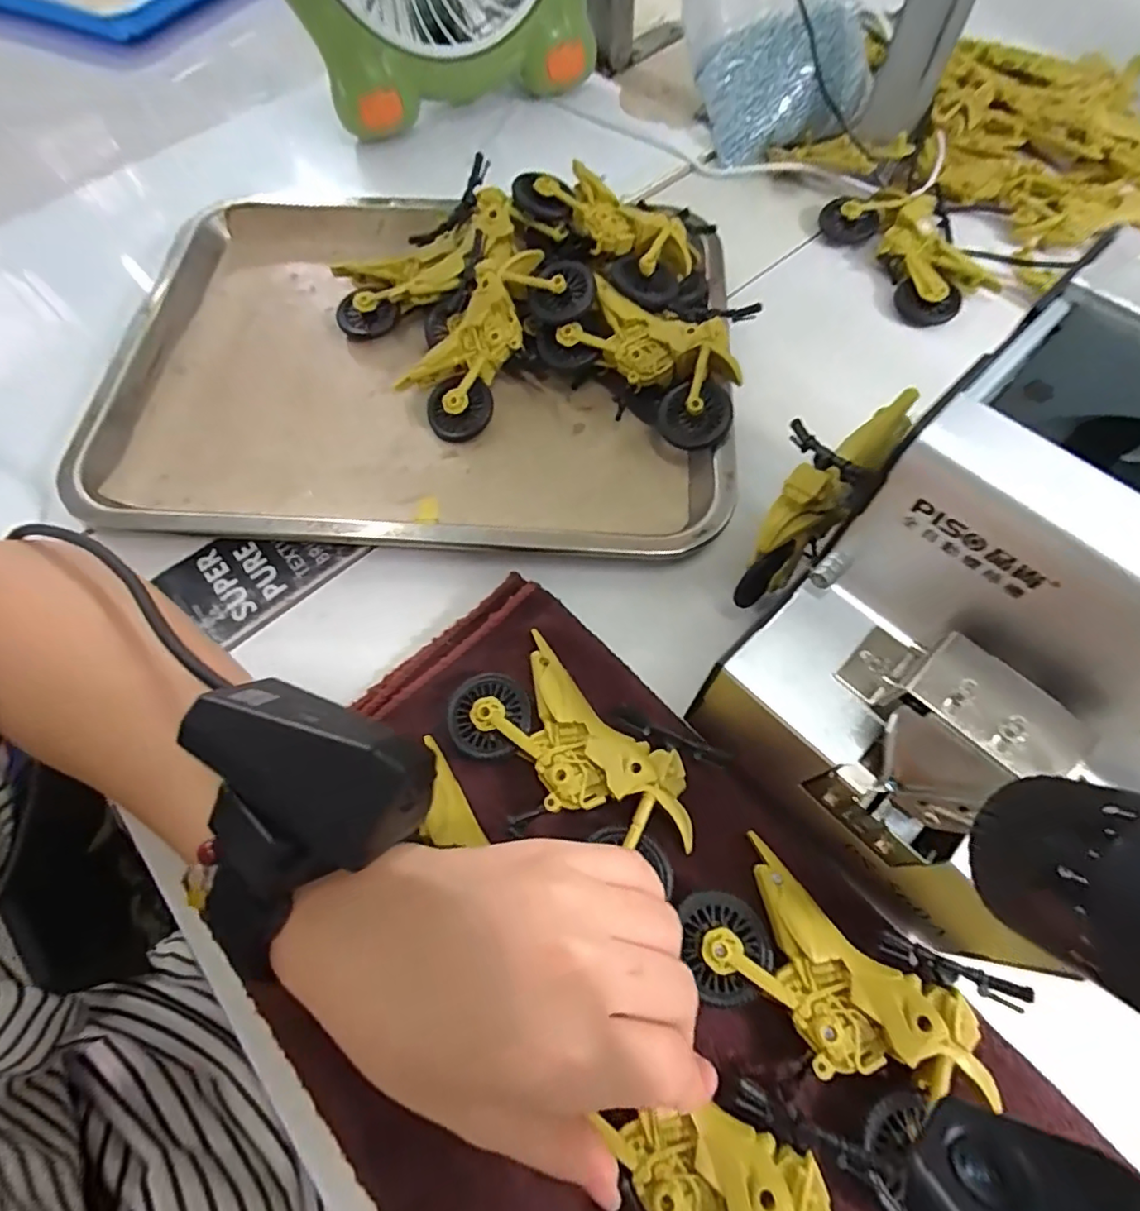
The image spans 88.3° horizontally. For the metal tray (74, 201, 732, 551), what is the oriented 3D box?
[{"bbox_3d":[-0.094,-0.143,0.345,0.359,0.025,0.248,2,66,3],"label":"metal tray"}]

